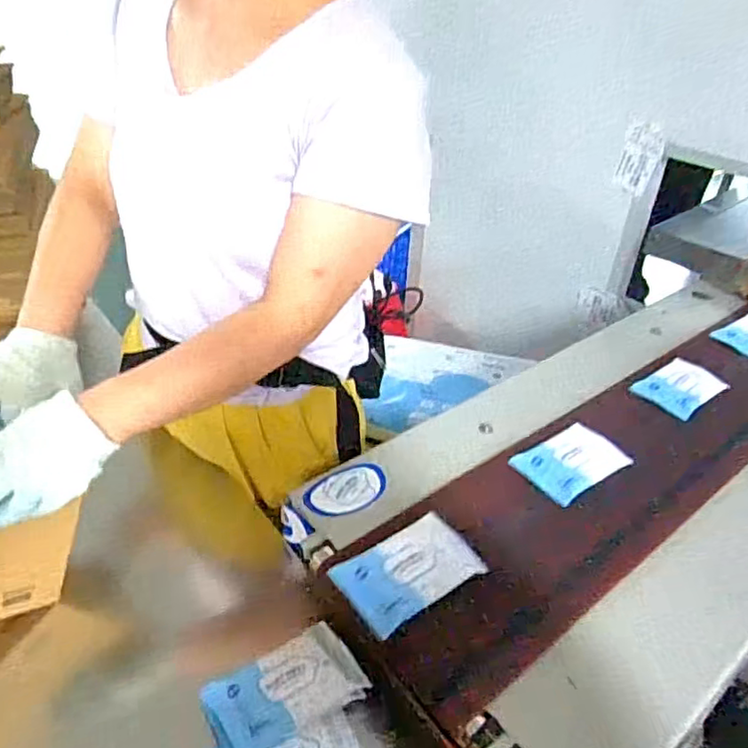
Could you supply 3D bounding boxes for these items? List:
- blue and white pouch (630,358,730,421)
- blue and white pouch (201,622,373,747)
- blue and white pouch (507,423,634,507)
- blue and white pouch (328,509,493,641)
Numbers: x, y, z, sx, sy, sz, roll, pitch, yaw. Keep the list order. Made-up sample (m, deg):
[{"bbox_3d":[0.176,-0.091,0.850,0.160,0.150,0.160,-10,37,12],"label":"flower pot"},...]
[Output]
[{"bbox_3d":[0.479,0.020,0.971,0.157,0.037,0.095,-23,41,-34],"label":"blue and white pouch"},{"bbox_3d":[-0.082,0.289,0.574,0.139,0.029,0.080,-19,39,-29],"label":"blue and white pouch"},{"bbox_3d":[0.248,0.105,0.778,0.148,0.027,0.086,-22,40,-32],"label":"blue and white pouch"},{"bbox_3d":[0.035,0.190,0.603,0.135,0.018,0.080,-22,40,-32],"label":"blue and white pouch"}]

